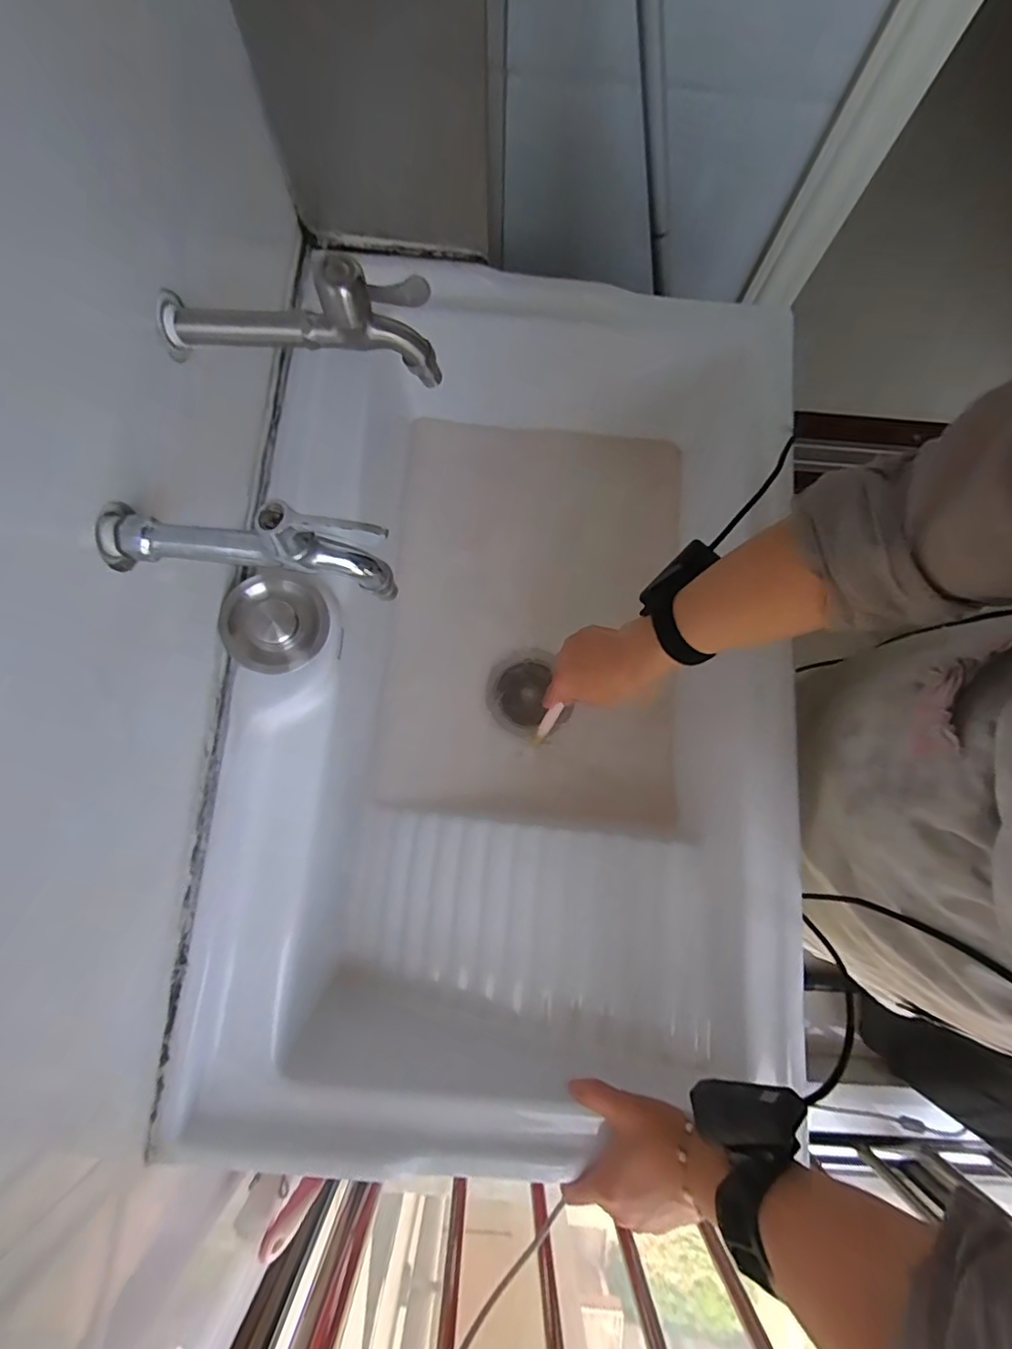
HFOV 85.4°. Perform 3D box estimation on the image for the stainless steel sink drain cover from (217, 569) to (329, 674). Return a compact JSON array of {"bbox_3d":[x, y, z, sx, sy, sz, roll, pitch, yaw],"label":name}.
[{"bbox_3d":[-0.186,-0.043,0.451,0.009,0.087,0.082,11,85,43],"label":"stainless steel sink drain cover"}]

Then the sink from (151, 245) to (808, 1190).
[{"bbox_3d":[0.010,0.011,0.569,0.517,0.227,0.792,7,79,0],"label":"sink"}]

